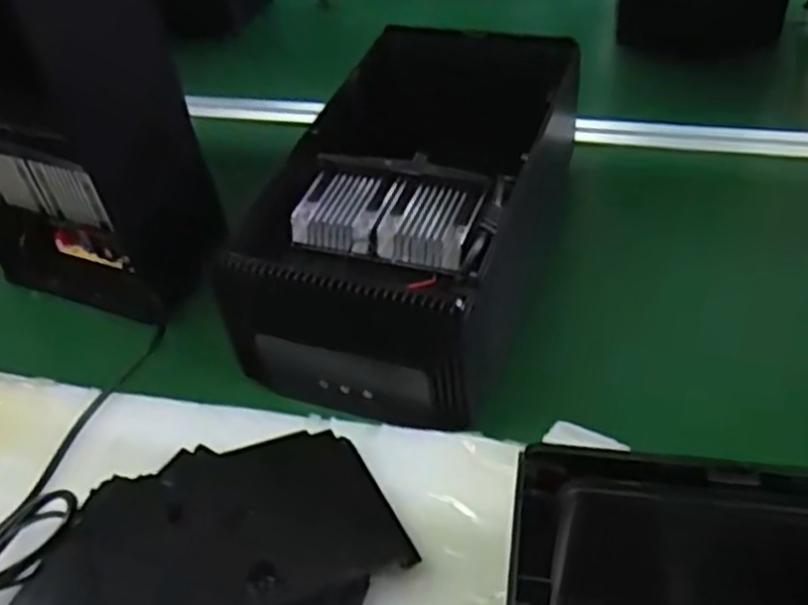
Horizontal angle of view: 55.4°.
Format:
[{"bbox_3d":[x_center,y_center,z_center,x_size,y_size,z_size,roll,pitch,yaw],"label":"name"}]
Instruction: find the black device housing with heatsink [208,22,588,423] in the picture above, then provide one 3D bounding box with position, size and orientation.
[{"bbox_3d":[0.010,-0.076,0.634,0.204,0.129,0.321,15,48,21],"label":"black device housing with heatsink"}]

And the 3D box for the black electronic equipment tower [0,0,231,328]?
[{"bbox_3d":[-0.296,-0.168,0.628,0.181,0.326,0.131,14,48,21],"label":"black electronic equipment tower"}]

